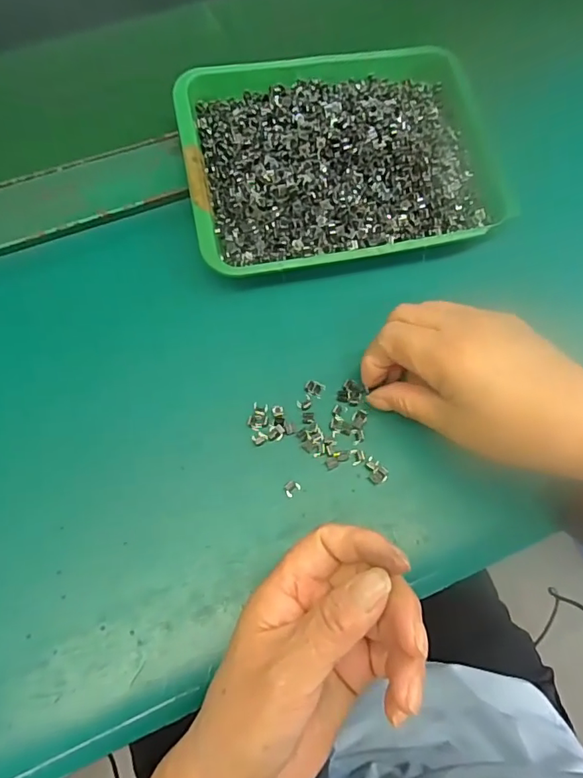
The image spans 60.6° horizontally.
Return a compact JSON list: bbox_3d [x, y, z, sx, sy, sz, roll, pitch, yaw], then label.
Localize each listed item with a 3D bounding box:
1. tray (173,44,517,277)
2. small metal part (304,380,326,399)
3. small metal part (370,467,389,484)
[{"bbox_3d":[0.036,-0.169,0.354,0.217,0.030,0.175,-11,71,-5],"label":"tray"},{"bbox_3d":[0.014,-0.001,0.306,0.012,0.004,0.009,28,73,7],"label":"small metal part"},{"bbox_3d":[0.052,0.050,0.289,0.008,0.004,0.011,38,75,10],"label":"small metal part"}]

